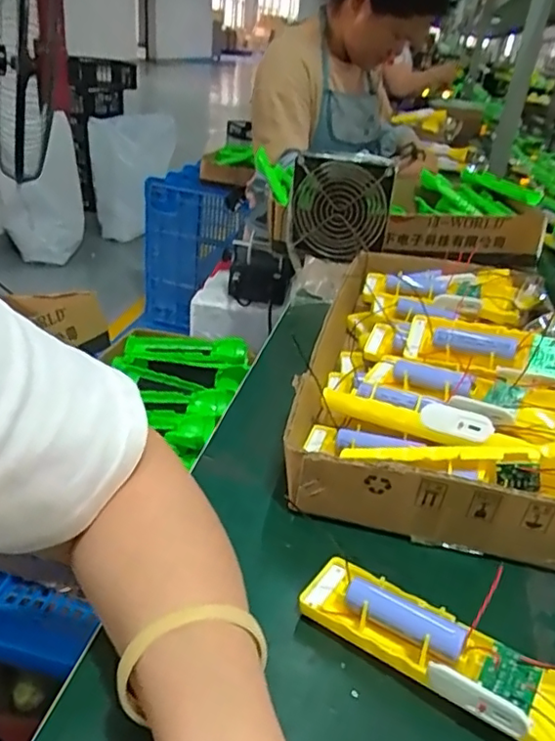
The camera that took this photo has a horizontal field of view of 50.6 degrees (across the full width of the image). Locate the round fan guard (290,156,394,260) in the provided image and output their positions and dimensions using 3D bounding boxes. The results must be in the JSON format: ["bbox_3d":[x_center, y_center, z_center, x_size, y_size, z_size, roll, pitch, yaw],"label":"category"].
[{"bbox_3d":[0.076,-0.197,0.720,0.113,0.106,0.031,14,31,15],"label":"round fan guard"}]

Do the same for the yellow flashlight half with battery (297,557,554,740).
[{"bbox_3d":[0.091,0.149,0.313,0.160,0.035,0.049,24,35,30],"label":"yellow flashlight half with battery"}]

